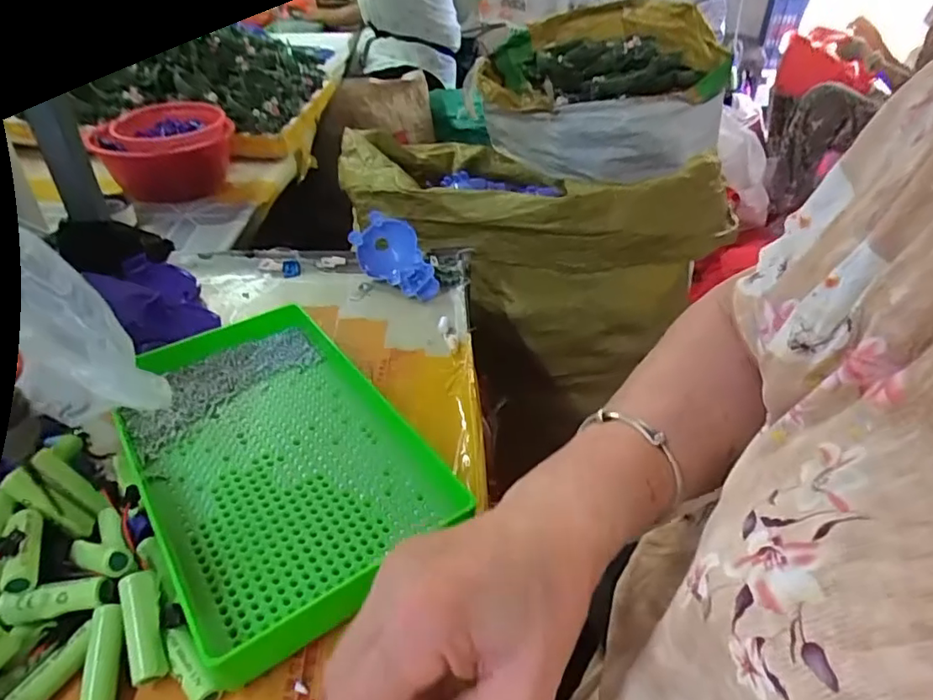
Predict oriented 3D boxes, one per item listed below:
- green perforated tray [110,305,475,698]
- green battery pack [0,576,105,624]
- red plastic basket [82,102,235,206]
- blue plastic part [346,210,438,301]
[{"bbox_3d":[-0.121,0.061,0.369,0.158,0.032,0.245,-24,46,-27],"label":"green perforated tray"},{"bbox_3d":[-0.202,0.122,0.282,0.046,0.016,0.015,-5,40,-7],"label":"green battery pack"},{"bbox_3d":[-0.388,-0.254,0.761,0.146,0.094,0.123,4,40,3],"label":"red plastic basket"},{"bbox_3d":[-0.069,-0.090,0.552,0.050,0.051,0.095,-25,47,-28],"label":"blue plastic part"}]

